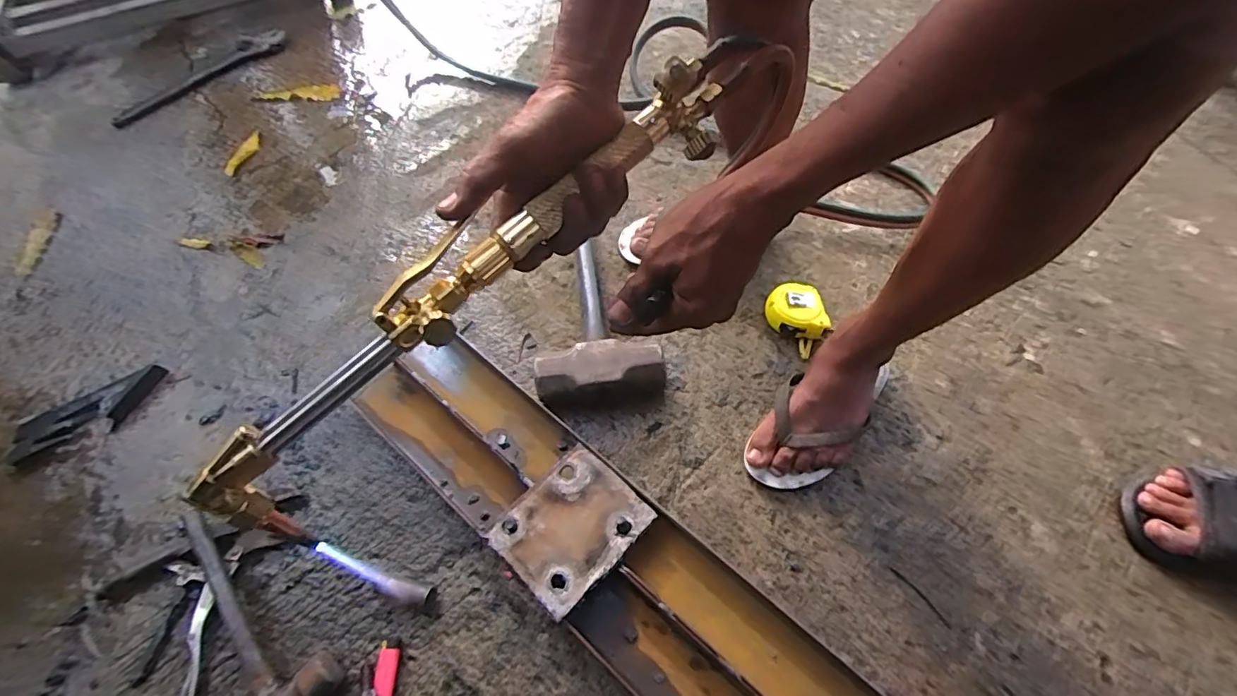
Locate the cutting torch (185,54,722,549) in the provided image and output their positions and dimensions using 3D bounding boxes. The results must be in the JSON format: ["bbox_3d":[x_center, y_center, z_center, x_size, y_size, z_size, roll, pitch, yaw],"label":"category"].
[{"bbox_3d":[-0.092,-0.040,0.380,0.443,0.075,0.055,-42,69,-5],"label":"cutting torch"}]

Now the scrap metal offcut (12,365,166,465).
[{"bbox_3d":[-0.692,0.086,0.712,0.178,0.017,0.068,-28,62,-13],"label":"scrap metal offcut"}]

